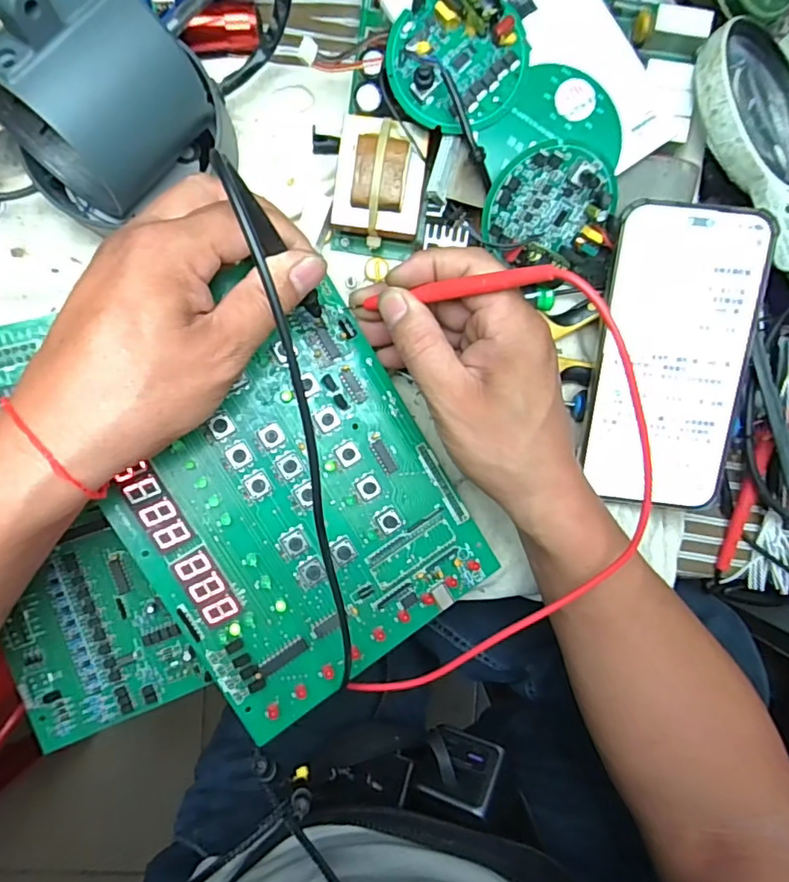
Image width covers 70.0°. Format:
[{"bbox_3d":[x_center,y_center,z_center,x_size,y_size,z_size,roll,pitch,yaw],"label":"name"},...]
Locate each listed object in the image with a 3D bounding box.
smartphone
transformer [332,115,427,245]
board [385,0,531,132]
[{"bbox_3d":[0.150,-0.042,0.309,0.076,0.016,0.160,6,102,8],"label":"smartphone"},{"bbox_3d":[-0.009,-0.143,0.317,0.048,0.043,0.056,6,92,-3],"label":"transformer"},{"bbox_3d":[0.032,-0.191,0.278,0.068,0.019,0.062,9,92,-3],"label":"board"}]

